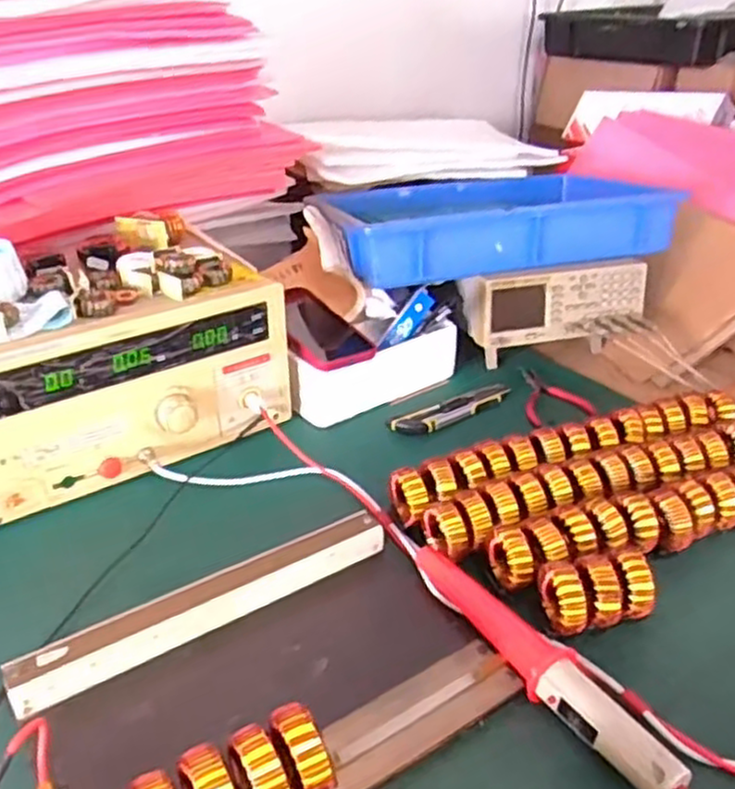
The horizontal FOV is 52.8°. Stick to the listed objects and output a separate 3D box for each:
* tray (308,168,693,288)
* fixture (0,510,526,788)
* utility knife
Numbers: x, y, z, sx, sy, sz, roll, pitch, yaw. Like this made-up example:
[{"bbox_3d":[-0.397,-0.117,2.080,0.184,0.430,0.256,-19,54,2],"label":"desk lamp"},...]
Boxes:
[{"bbox_3d":[0.165,-0.245,0.988,0.425,0.079,0.309,-6,30,-10],"label":"tray"},{"bbox_3d":[-0.065,0.185,0.500,0.304,0.049,0.198,-17,34,-29],"label":"fixture"},{"bbox_3d":[0.101,0.012,0.851,0.166,0.018,0.043,-20,35,-31],"label":"utility knife"}]

